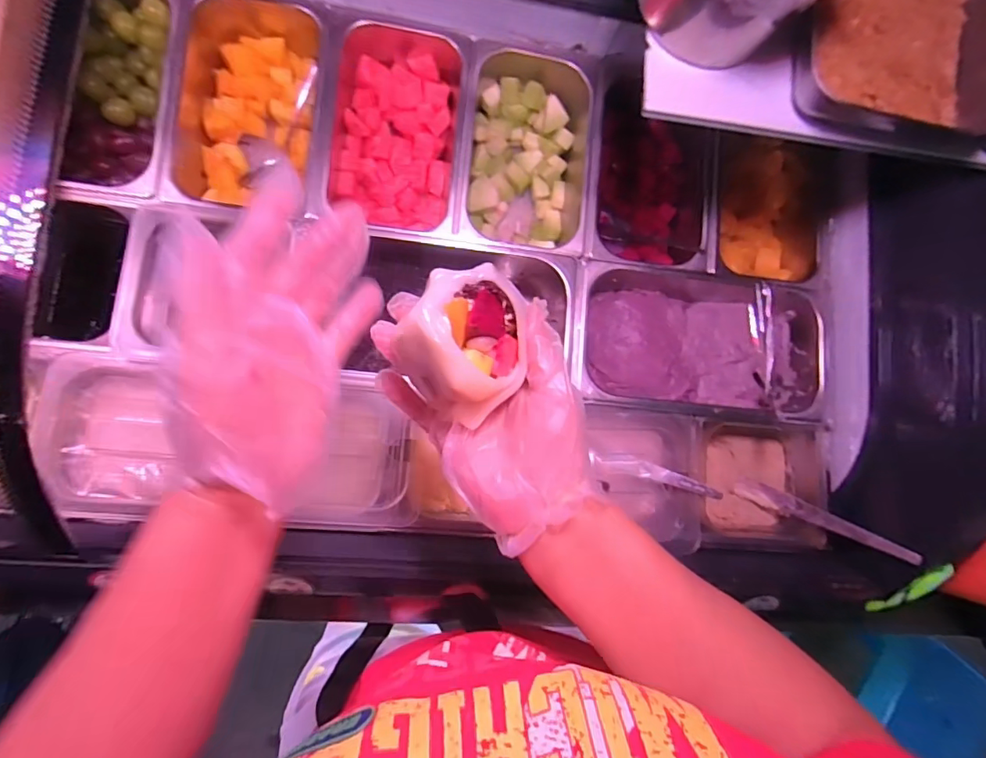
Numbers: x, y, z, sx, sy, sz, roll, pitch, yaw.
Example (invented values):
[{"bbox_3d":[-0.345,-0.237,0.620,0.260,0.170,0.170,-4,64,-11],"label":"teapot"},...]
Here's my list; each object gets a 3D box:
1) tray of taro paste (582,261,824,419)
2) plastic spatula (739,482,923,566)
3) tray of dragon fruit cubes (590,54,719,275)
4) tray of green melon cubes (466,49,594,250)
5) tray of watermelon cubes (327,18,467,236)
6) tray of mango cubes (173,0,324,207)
[{"bbox_3d":[0.249,-0.043,0.620,0.307,0.078,0.164,7,84,-7],"label":"tray of taro paste"},{"bbox_3d":[0.386,0.165,0.585,0.184,0.019,0.025,22,79,38],"label":"plastic spatula"},{"bbox_3d":[0.196,-0.267,0.657,0.162,0.095,0.265,5,84,-8],"label":"tray of dragon fruit cubes"},{"bbox_3d":[0.038,-0.278,0.635,0.151,0.091,0.246,0,85,-8],"label":"tray of green melon cubes"},{"bbox_3d":[-0.117,-0.303,0.609,0.142,0.083,0.251,6,84,-8],"label":"tray of watermelon cubes"},{"bbox_3d":[-0.280,-0.327,0.597,0.150,0.085,0.245,3,84,-8],"label":"tray of mango cubes"}]

